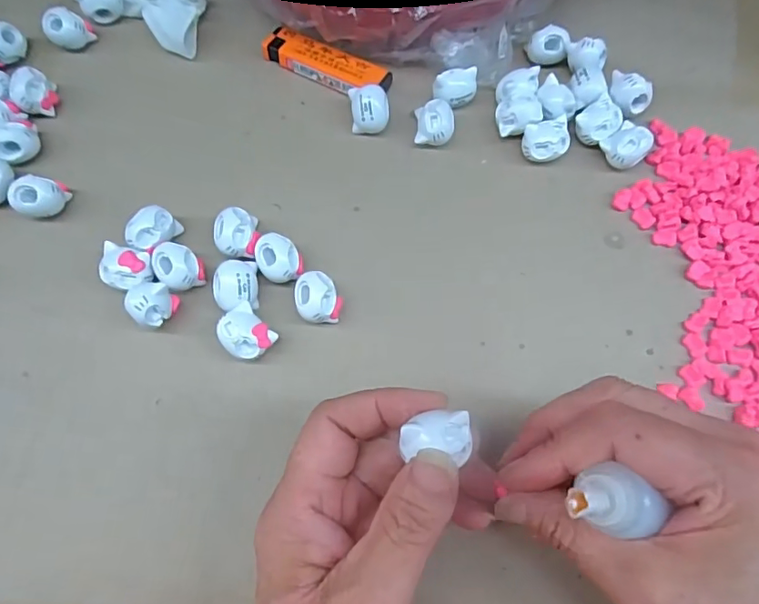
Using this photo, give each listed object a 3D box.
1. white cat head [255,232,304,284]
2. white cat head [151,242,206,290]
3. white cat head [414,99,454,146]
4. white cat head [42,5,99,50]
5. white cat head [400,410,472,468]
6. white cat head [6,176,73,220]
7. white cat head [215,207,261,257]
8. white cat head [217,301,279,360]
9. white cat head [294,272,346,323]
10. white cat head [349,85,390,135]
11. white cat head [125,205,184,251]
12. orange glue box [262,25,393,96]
[{"bbox_3d":[-0.052,-0.021,0.272,0.025,0.021,0.021,41,78,11],"label":"white cat head"},{"bbox_3d":[-0.103,-0.018,0.267,0.024,0.019,0.021,36,77,10],"label":"white cat head"},{"bbox_3d":[0.032,-0.102,0.303,0.022,0.020,0.021,5,74,1],"label":"white cat head"},{"bbox_3d":[-0.191,-0.167,0.324,0.025,0.024,0.018,-38,77,-11],"label":"white cat head"},{"bbox_3d":[0.021,0.048,0.185,0.024,0.012,0.017,0,74,0],"label":"white cat head"},{"bbox_3d":[-0.182,-0.055,0.281,0.024,0.020,0.017,-16,74,-5],"label":"white cat head"},{"bbox_3d":[-0.074,-0.035,0.274,0.020,0.022,0.025,-6,74,-2],"label":"white cat head"},{"bbox_3d":[-0.065,0.017,0.260,0.024,0.022,0.021,43,78,11],"label":"white cat head"},{"bbox_3d":[-0.031,-0.001,0.266,0.022,0.022,0.025,-19,74,-6],"label":"white cat head"},{"bbox_3d":[-0.005,-0.110,0.303,0.021,0.020,0.022,-6,74,-2],"label":"white cat head"},{"bbox_3d":[-0.118,-0.036,0.274,0.017,0.020,0.025,34,76,9],"label":"white cat head"},{"bbox_3d":[-0.033,-0.145,0.320,0.080,0.012,0.024,24,75,7],"label":"orange glue box"}]

